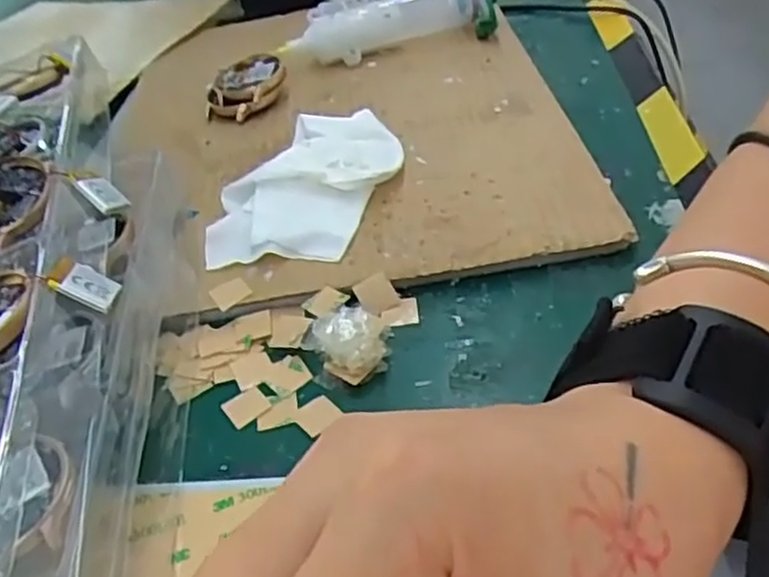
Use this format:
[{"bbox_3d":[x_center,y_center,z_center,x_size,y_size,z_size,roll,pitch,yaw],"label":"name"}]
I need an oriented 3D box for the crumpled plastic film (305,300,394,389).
[{"bbox_3d":[-0.013,0.021,0.283,0.029,0.015,0.027,-7,40,6],"label":"crumpled plastic film"}]

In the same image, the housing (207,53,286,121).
[{"bbox_3d":[-0.083,-0.122,0.447,0.045,0.020,0.054,-8,40,3],"label":"housing"}]

